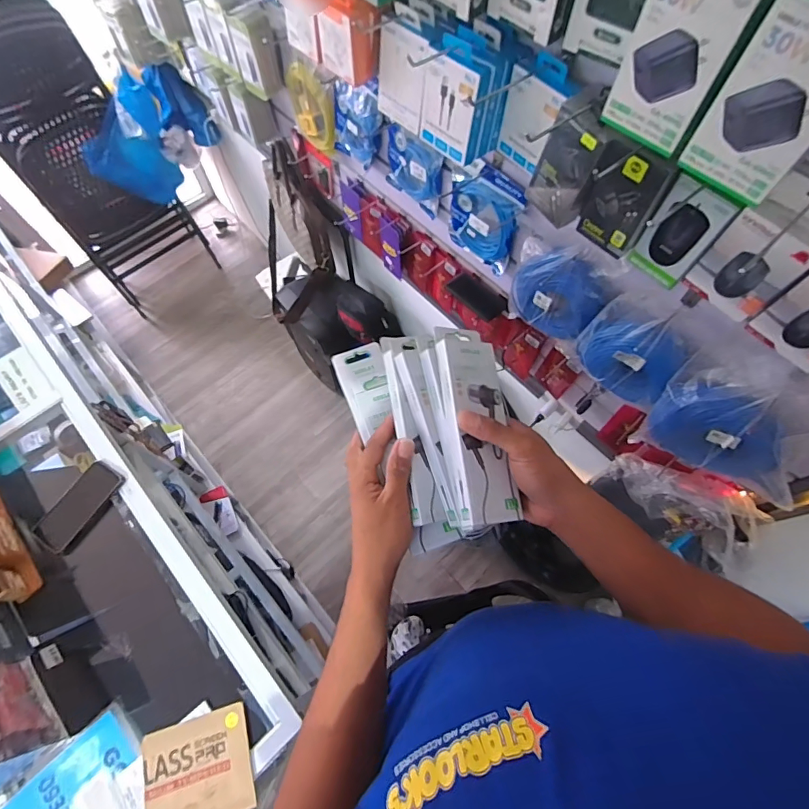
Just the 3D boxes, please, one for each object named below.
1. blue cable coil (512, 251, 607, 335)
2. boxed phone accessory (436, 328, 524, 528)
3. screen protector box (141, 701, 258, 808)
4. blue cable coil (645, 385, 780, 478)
[{"bbox_3d":[0.276,-0.212,0.839,0.031,0.182,0.167,-39,71,-16],"label":"blue cable coil"},{"bbox_3d":[0.071,0.014,0.439,0.061,0.027,0.196,-6,74,-2],"label":"boxed phone accessory"},{"bbox_3d":[-0.308,0.546,0.673,0.155,0.016,0.135,-19,58,-6],"label":"screen protector box"},{"bbox_3d":[0.513,0.040,0.735,0.189,0.171,0.053,33,70,14],"label":"blue cable coil"}]

